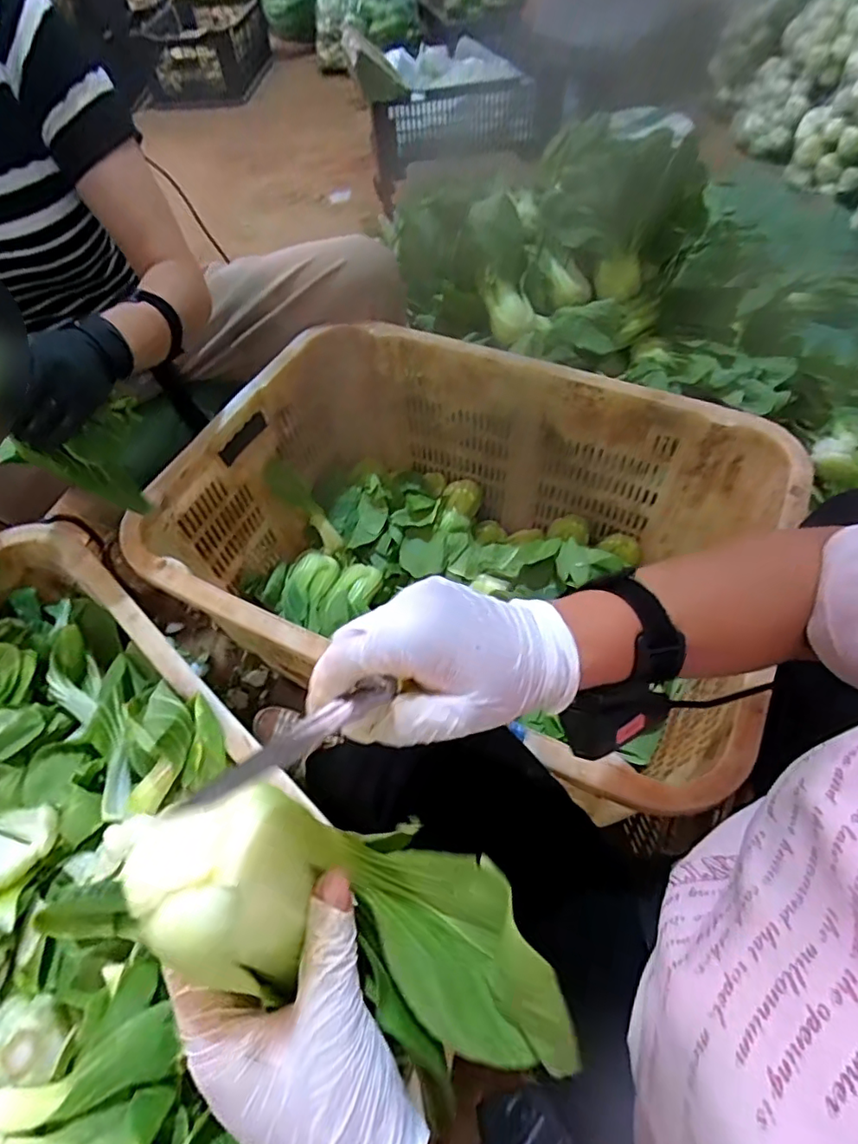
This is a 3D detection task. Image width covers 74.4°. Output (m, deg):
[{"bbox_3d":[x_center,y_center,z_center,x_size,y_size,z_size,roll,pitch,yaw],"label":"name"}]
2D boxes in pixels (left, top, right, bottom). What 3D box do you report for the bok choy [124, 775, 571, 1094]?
[{"bbox_3d":[-0.023,0.140,0.226,0.187,0.055,0.070,34,58,-18],"label":"bok choy"}]

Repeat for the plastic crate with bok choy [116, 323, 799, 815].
[{"bbox_3d":[0.028,-0.020,0.747,0.690,0.294,0.474,21,60,17],"label":"plastic crate with bok choy"}]

